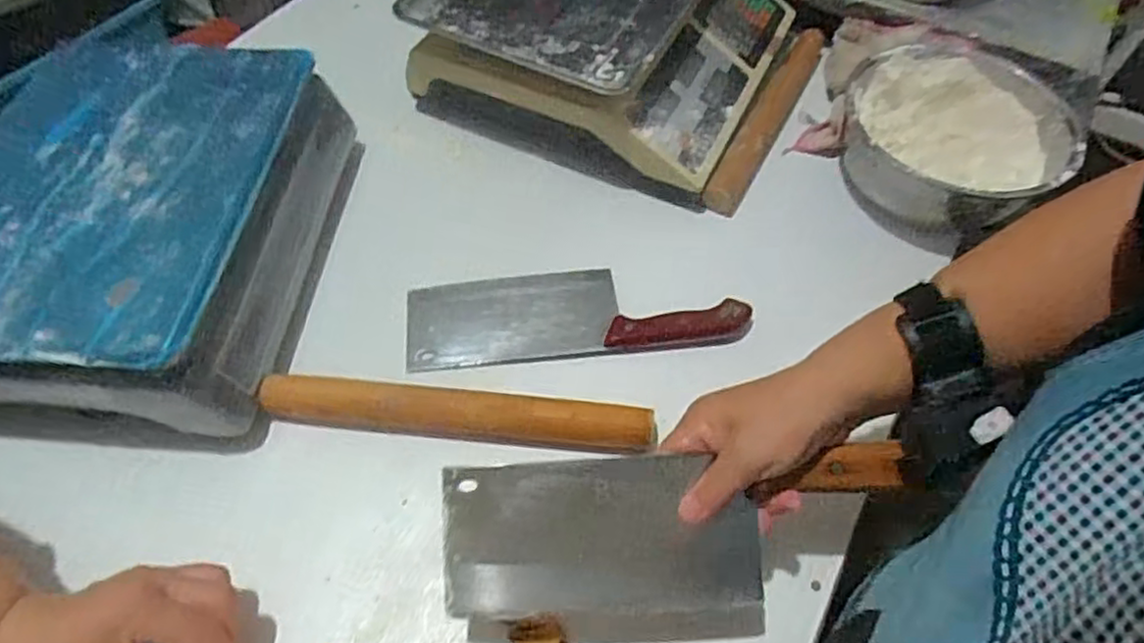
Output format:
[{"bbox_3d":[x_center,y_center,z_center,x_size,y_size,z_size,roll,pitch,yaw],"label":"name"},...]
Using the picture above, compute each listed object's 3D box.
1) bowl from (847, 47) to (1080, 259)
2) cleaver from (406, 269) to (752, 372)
[{"bbox_3d":[0.356,-0.171,0.658,0.198,0.083,0.209,1,57,-2],"label":"bowl"},{"bbox_3d":[0.002,-0.010,0.575,0.274,0.028,0.087,-4,57,-4],"label":"cleaver"}]

